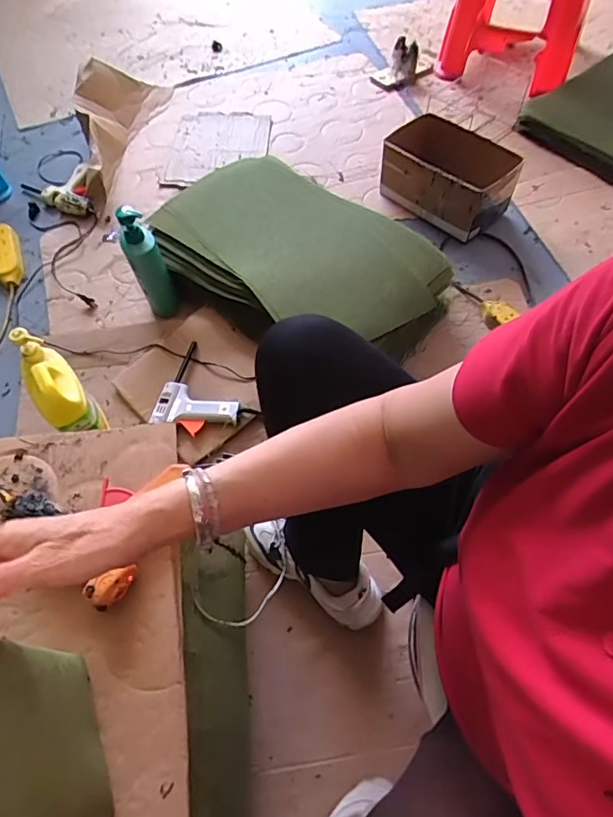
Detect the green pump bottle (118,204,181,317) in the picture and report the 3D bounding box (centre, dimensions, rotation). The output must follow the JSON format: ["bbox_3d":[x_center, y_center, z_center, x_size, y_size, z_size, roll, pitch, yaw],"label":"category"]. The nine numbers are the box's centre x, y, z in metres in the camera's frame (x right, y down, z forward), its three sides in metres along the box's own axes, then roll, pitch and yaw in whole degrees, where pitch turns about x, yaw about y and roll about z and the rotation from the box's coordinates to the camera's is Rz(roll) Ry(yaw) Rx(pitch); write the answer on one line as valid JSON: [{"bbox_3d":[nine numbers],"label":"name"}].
[{"bbox_3d":[-0.333,-0.299,1.068,0.072,0.260,0.094,-24,62,-12],"label":"green pump bottle"}]

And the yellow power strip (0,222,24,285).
[{"bbox_3d":[-0.726,-0.376,1.224,0.067,0.031,0.194,-18,61,-9],"label":"yellow power strip"}]

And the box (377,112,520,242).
[{"bbox_3d":[0.339,-0.560,1.235,0.296,0.164,0.160,36,67,20],"label":"box"}]

